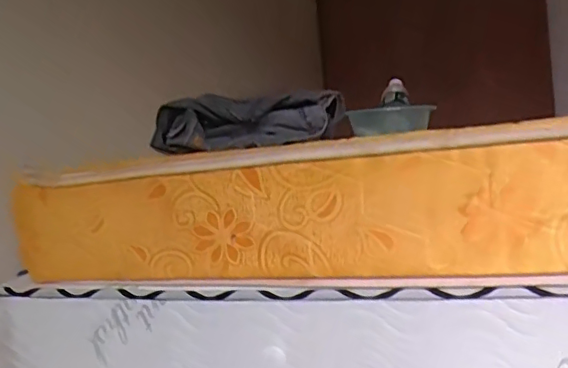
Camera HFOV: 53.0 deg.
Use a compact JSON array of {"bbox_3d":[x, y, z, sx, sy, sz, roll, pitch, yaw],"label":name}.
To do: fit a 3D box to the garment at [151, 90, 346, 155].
[{"bbox_3d":[-0.052,-0.107,0.982,0.330,0.092,0.121,-8,1,-5],"label":"garment"}]

